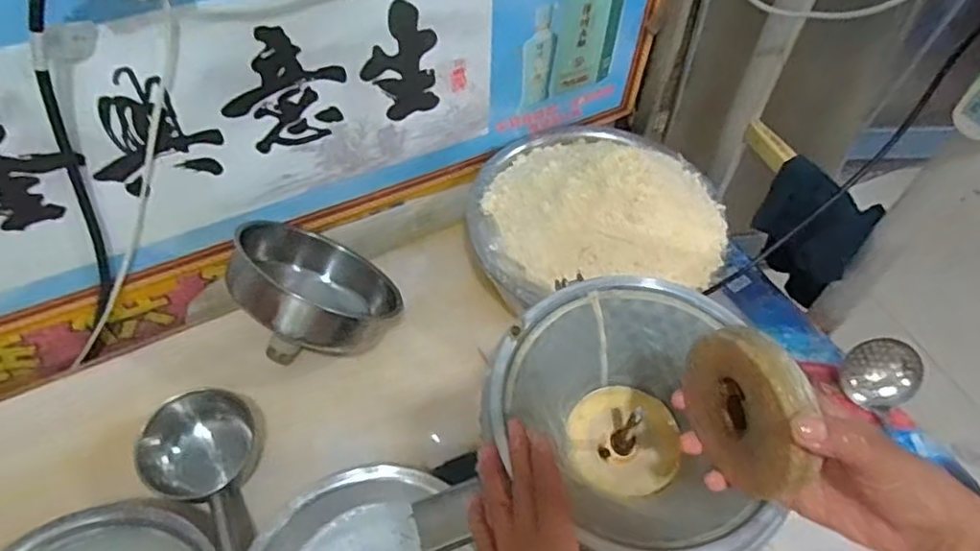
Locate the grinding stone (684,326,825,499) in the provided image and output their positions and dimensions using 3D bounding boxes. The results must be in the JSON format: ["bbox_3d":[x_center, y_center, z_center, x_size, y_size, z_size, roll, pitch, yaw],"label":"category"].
[{"bbox_3d":[0.159,0.081,0.385,0.023,0.091,0.094,-16,57,-13],"label":"grinding stone"}]

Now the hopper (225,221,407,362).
[{"bbox_3d":[-0.274,0.056,0.956,0.267,0.163,0.210,25,19,-23],"label":"hopper"}]

